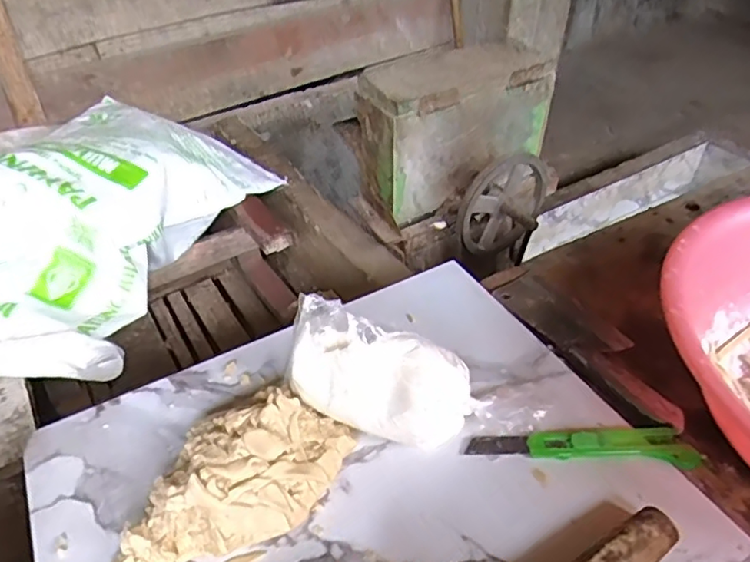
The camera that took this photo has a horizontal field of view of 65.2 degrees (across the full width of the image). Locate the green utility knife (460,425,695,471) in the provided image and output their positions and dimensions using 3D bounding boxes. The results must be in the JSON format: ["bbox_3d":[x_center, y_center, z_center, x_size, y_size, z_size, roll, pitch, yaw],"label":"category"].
[{"bbox_3d":[0.183,0.140,0.518,0.198,0.014,0.037,3,41,3],"label":"green utility knife"}]

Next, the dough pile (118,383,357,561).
[{"bbox_3d":[-0.119,0.167,0.483,0.127,0.059,0.202,25,46,26],"label":"dough pile"}]

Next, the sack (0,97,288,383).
[{"bbox_3d":[-0.500,-0.087,0.977,0.379,0.203,0.633,15,43,16],"label":"sack"}]

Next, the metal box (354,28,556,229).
[{"bbox_3d":[0.143,-0.281,1.081,0.329,0.228,0.151,-24,47,-26],"label":"metal box"}]

